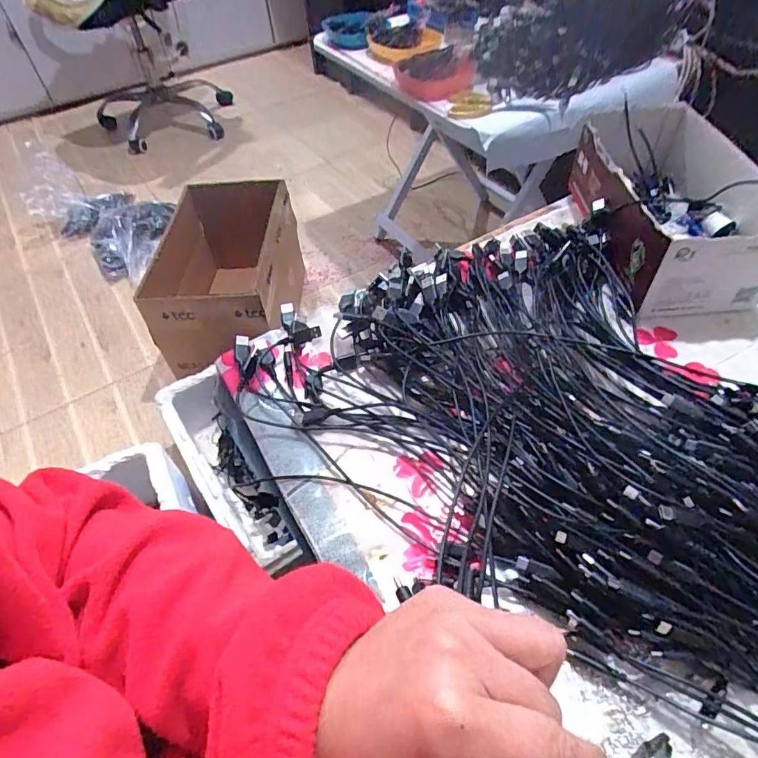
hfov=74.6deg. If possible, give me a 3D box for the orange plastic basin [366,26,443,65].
[{"bbox_3d":[0.057,-0.676,1.006,0.132,0.042,0.152,-23,54,-14],"label":"orange plastic basin"}]

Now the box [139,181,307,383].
[{"bbox_3d":[-0.349,-0.256,1.189,0.276,0.232,0.454,-3,52,2],"label":"box"}]

